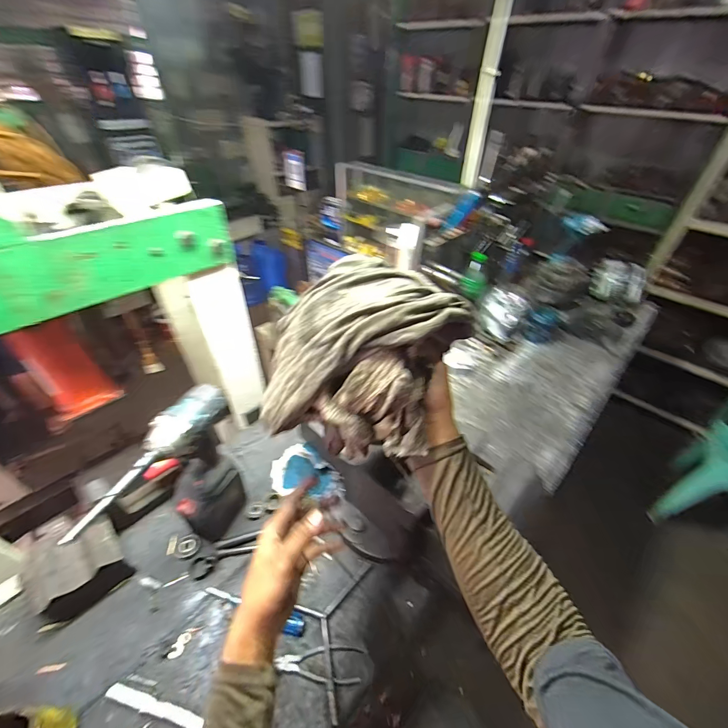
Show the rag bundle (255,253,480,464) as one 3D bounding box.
[{"bbox_3d":[0.002,-0.001,0.378,0.193,0.167,0.166,15,43,13],"label":"rag bundle"}]

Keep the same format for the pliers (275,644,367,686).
[{"bbox_3d":[-0.069,0.486,0.537,0.141,0.020,0.049,1,42,-2],"label":"pliers"}]

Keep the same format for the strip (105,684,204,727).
[{"bbox_3d":[-0.318,0.517,0.500,0.147,0.005,0.019,14,32,6],"label":"strip"}]

